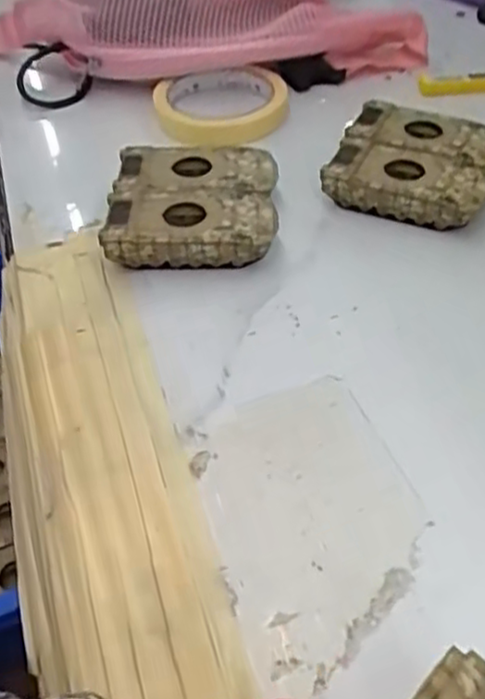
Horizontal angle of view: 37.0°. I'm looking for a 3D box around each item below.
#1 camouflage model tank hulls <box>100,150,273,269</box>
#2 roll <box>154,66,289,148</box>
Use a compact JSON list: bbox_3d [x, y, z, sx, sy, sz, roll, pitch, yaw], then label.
[{"bbox_3d":[-0.028,-0.085,0.434,0.094,0.027,0.093,0,46,3],"label":"camouflage model tank hulls"},{"bbox_3d":[-0.015,-0.179,0.531,0.092,0.018,0.092,-1,46,1],"label":"roll"}]

